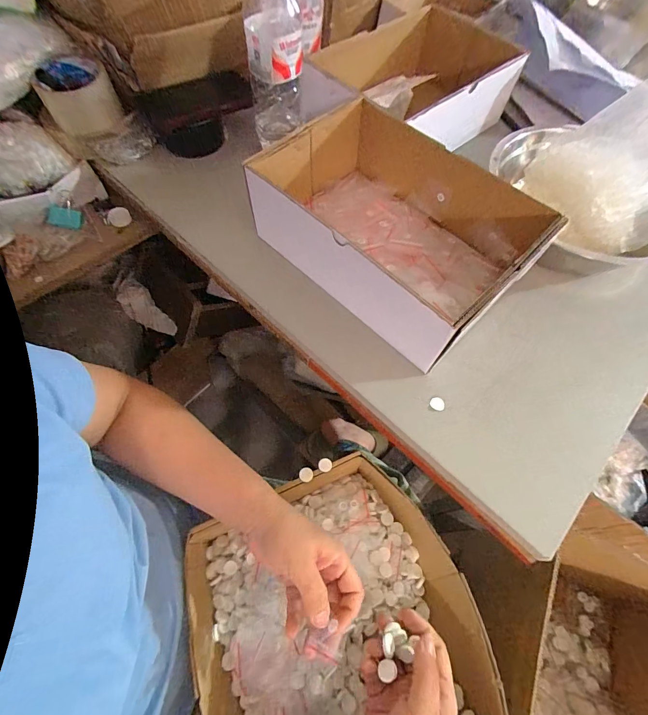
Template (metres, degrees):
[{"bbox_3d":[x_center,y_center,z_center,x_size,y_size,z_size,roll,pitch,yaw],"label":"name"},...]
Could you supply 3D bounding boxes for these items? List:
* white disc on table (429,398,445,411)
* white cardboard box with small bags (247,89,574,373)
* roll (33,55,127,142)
[{"bbox_3d":[0.118,0.049,0.380,0.015,0.006,0.013,19,64,7],"label":"white disc on table"},{"bbox_3d":[0.079,-0.151,0.419,0.274,0.104,0.191,40,69,16],"label":"white cardboard box with small bags"},{"bbox_3d":[-0.320,-0.343,0.485,0.081,0.064,0.081,-19,66,-11],"label":"roll"}]

